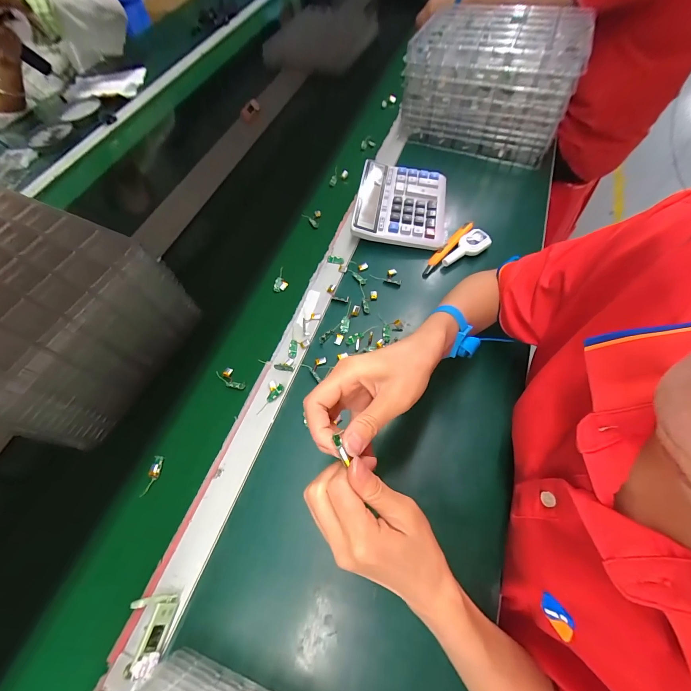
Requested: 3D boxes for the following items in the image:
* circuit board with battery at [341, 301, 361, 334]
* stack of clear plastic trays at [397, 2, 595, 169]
[{"bbox_3d":[0.006,-0.043,0.490,0.020,0.011,0.052,21,64,13],"label":"circuit board with battery"},{"bbox_3d":[0.297,-0.534,0.666,0.303,0.191,0.218,23,65,14],"label":"stack of clear plastic trays"}]

